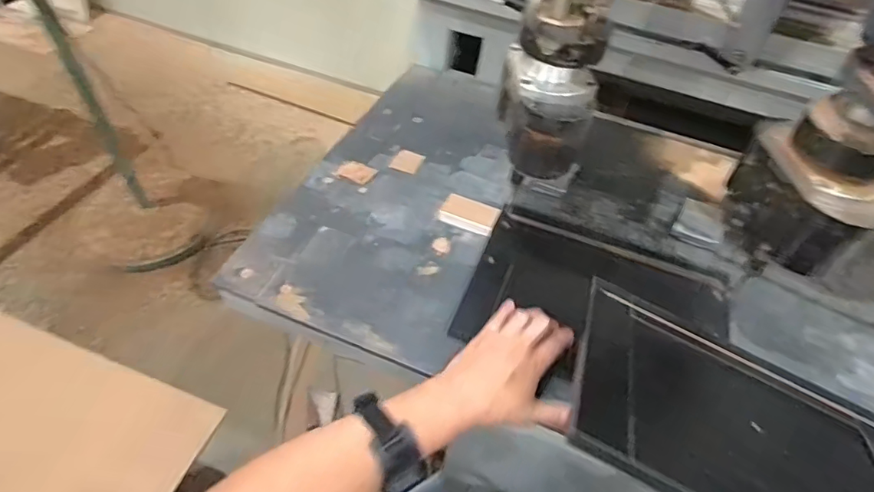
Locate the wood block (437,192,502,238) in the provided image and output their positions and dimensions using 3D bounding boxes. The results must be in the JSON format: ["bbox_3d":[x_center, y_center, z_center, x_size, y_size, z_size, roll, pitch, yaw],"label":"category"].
[{"bbox_3d":[0.041,-0.041,0.655,0.071,0.022,0.036,21,51,12],"label":"wood block"}]

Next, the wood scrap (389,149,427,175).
[{"bbox_3d":[-0.041,-0.121,0.729,0.039,0.004,0.046,20,50,11],"label":"wood scrap"}]

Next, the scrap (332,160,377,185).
[{"bbox_3d":[-0.112,-0.101,0.704,0.049,0.007,0.037,18,50,9],"label":"scrap"}]

